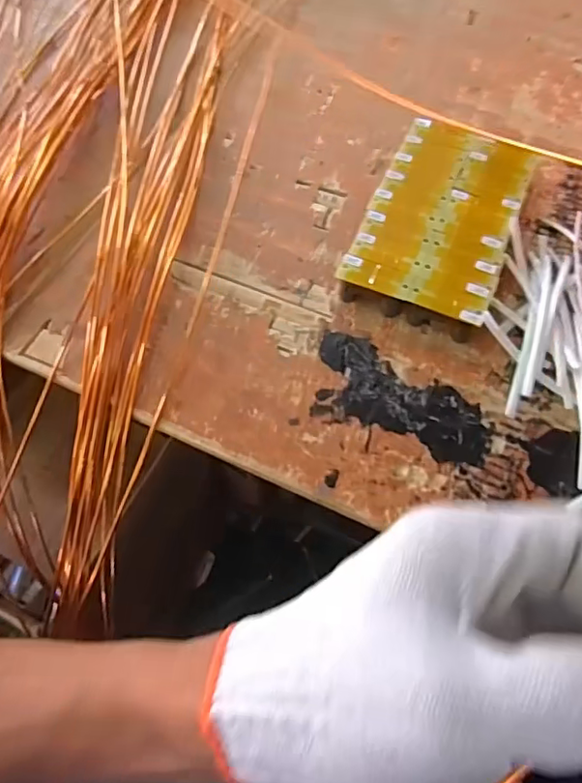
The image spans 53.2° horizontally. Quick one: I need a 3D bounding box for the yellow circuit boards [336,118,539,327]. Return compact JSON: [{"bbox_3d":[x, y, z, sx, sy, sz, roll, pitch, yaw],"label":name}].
[{"bbox_3d":[0.159,-0.181,0.613,0.145,0.038,0.265,21,62,11],"label":"yellow circuit boards"}]

